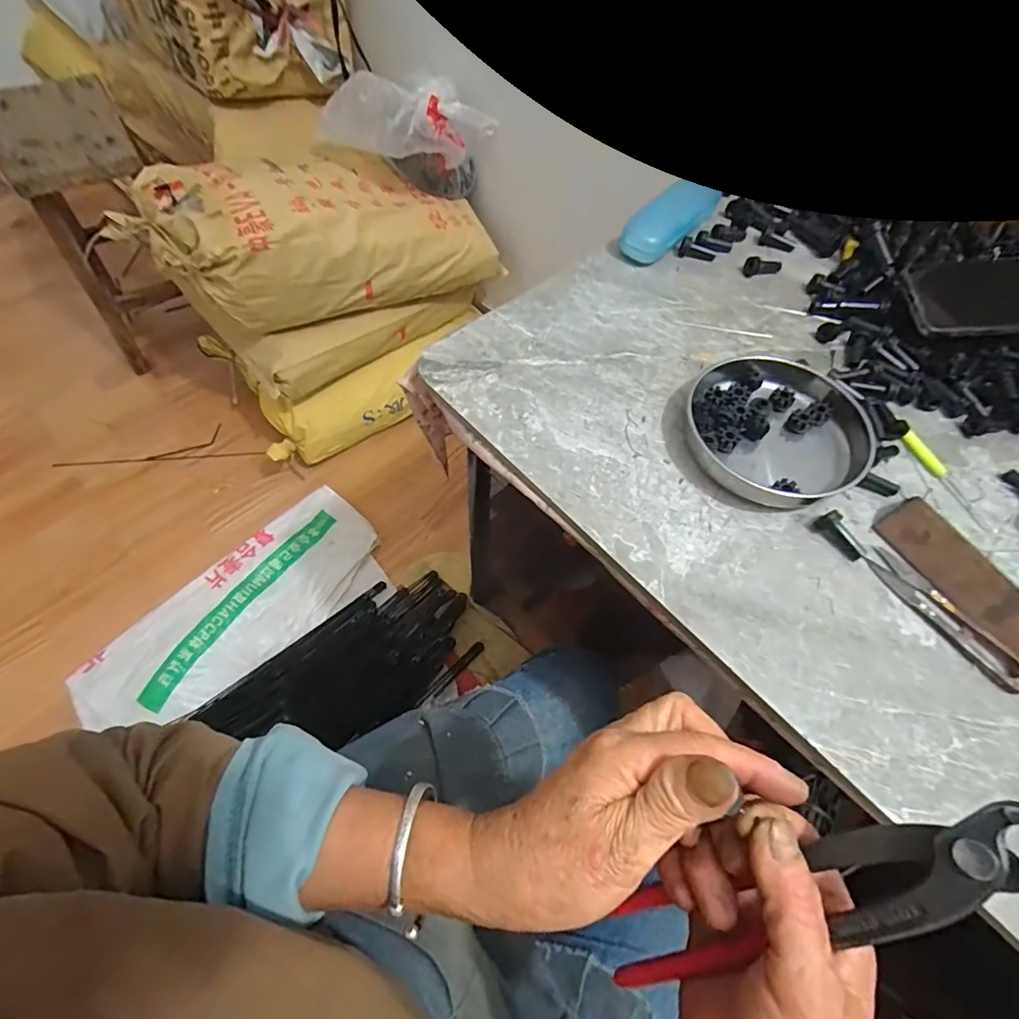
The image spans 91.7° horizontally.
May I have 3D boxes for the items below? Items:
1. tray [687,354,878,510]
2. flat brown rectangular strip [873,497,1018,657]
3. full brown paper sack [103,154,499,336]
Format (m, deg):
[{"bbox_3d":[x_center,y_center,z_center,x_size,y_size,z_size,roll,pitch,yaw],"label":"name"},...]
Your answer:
[{"bbox_3d":[0.214,-0.066,0.400,0.133,0.022,0.134,1,62,-3],"label":"tray"},{"bbox_3d":[0.334,0.069,0.334,0.026,0.026,0.177,-26,67,-16],"label":"flat brown rectangular strip"},{"bbox_3d":[-0.364,-0.553,1.016,0.676,0.233,0.264,-18,60,-30],"label":"full brown paper sack"}]

